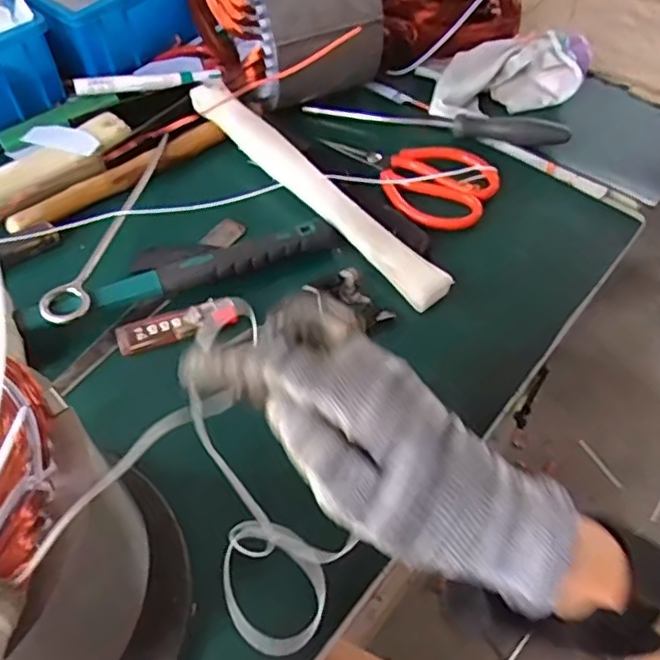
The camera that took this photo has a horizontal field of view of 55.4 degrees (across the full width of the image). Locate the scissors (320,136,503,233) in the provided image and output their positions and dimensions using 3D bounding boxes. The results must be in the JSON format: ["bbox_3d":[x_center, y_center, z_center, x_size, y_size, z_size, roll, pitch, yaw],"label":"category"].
[{"bbox_3d":[0.069,-0.146,0.558,0.158,0.014,0.090,33,60,22],"label":"scissors"}]

